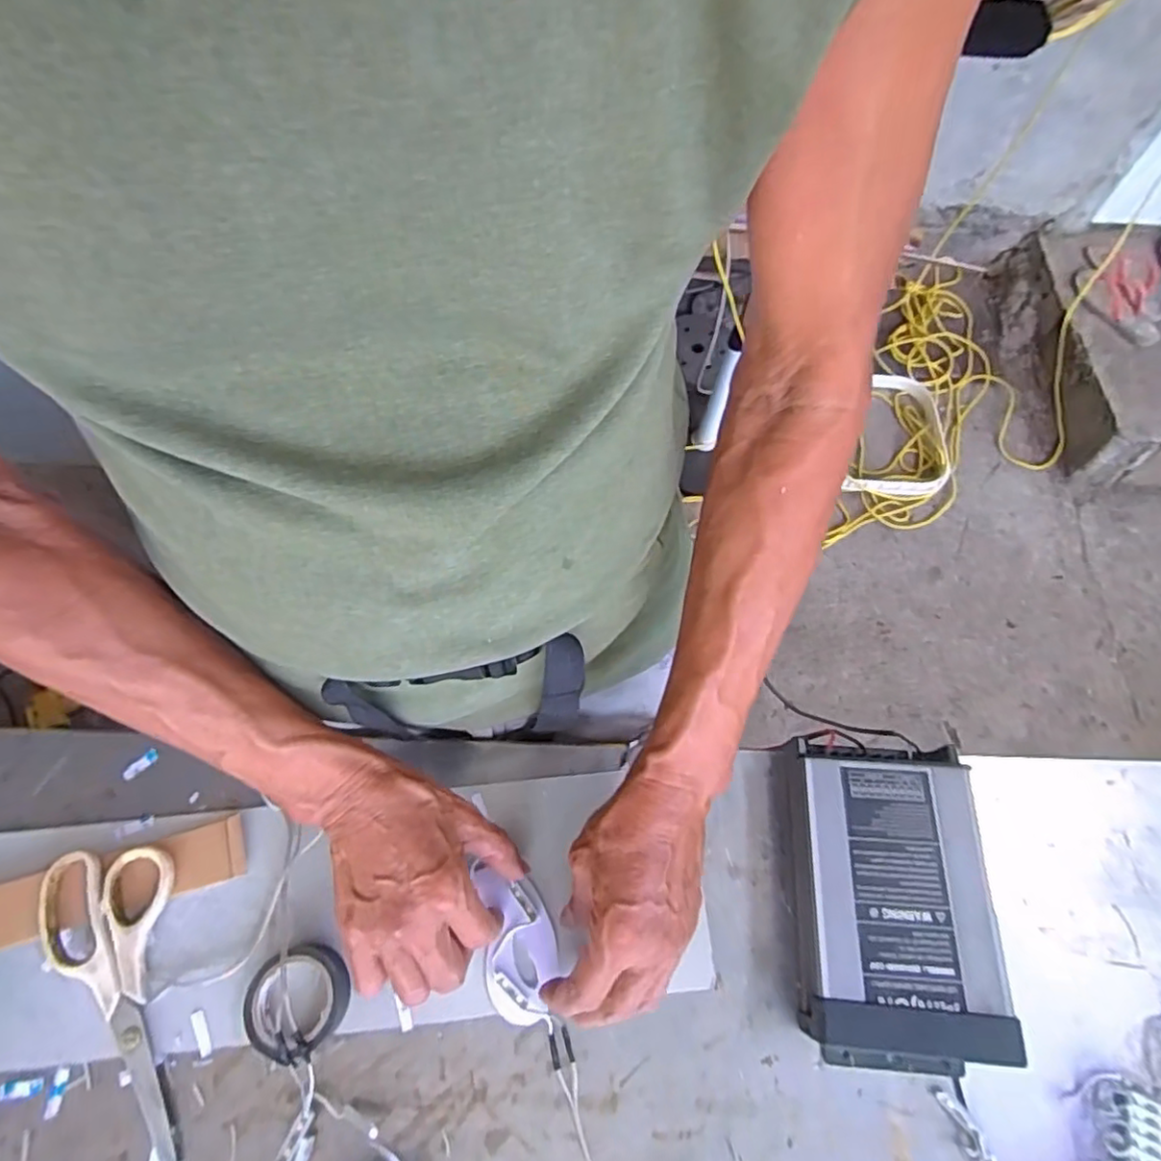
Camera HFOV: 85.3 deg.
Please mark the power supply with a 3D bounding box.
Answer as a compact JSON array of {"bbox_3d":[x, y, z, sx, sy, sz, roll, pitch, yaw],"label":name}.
[{"bbox_3d":[0.197,0.206,0.407,0.108,0.050,0.187,5,65,2],"label":"power supply"}]

